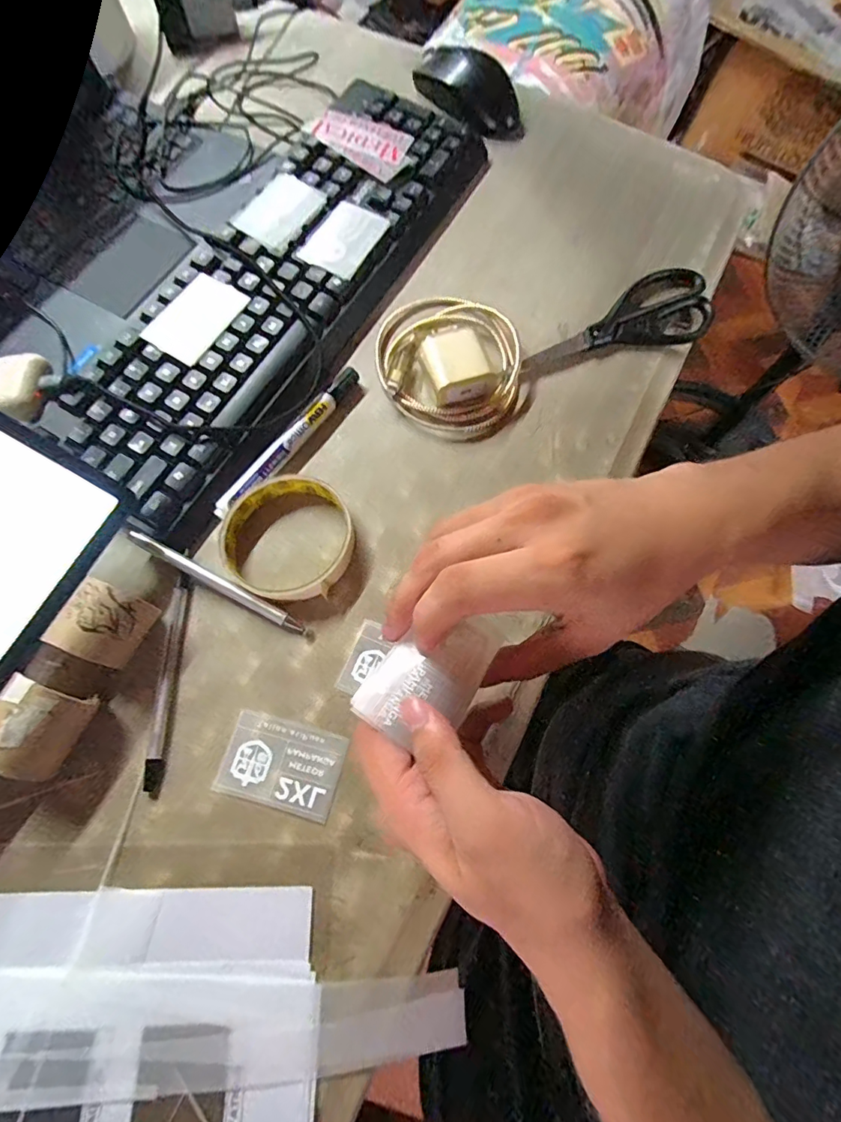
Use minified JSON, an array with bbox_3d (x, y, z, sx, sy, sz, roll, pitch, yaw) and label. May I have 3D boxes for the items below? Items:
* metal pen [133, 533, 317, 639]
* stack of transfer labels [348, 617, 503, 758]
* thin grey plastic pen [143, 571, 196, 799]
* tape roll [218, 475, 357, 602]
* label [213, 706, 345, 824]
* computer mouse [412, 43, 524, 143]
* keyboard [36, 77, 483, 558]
[{"bbox_3d":[-0.125,0.015,0.298,0.131,0.009,0.008,27,72,7],"label":"metal pen"},{"bbox_3d":[0.004,0.049,0.210,0.043,0.009,0.060,30,75,11],"label":"stack of transfer labels"},{"bbox_3d":[-0.150,0.069,0.281,0.012,0.007,0.125,1,71,-2],"label":"thin grey plastic pen"},{"bbox_3d":[-0.085,-0.015,0.306,0.081,0.015,0.082,1,71,-2],"label":"tape roll"},{"bbox_3d":[-0.078,0.114,0.268,0.065,0.004,0.044,16,71,3],"label":"label"},{"bbox_3d":[0.047,-0.431,0.434,0.114,0.029,0.051,38,73,10],"label":"computer mouse"},{"bbox_3d":[-0.101,-0.219,0.361,0.130,0.025,0.416,30,72,8],"label":"keyboard"}]

